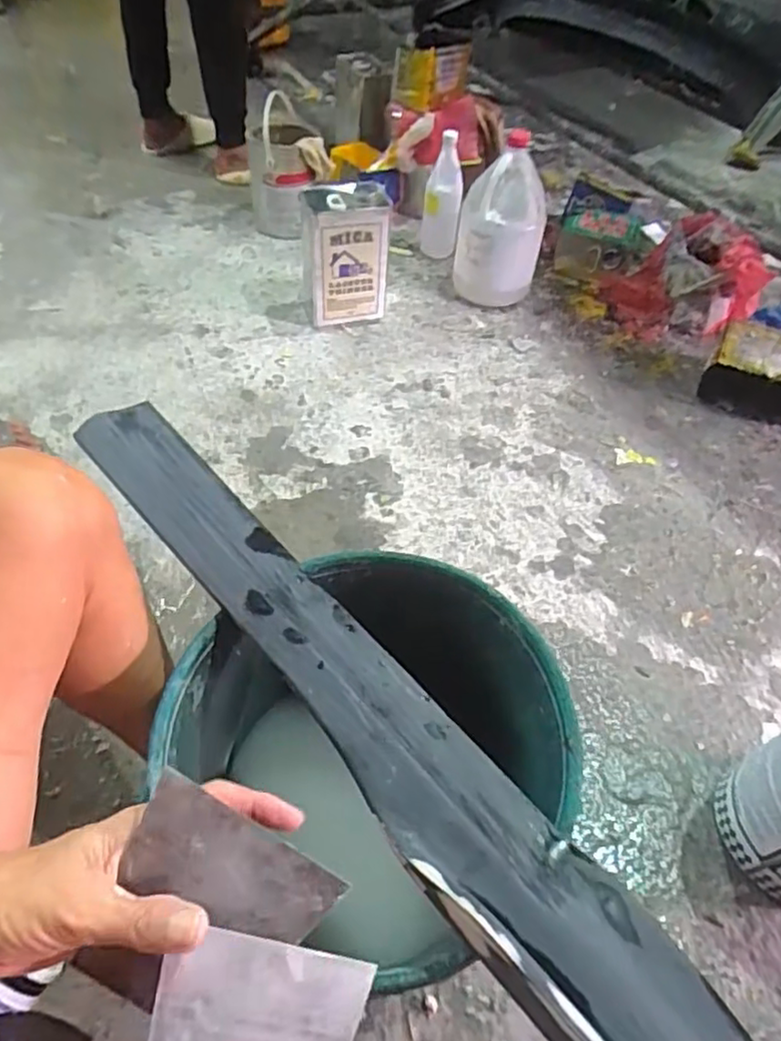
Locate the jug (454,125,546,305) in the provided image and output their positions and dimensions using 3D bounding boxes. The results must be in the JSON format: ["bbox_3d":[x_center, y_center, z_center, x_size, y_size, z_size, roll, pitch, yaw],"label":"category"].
[{"bbox_3d":[0.231,-0.631,1.352,0.171,0.289,0.188,7,51,1],"label":"jug"}]

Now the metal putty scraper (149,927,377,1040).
[{"bbox_3d":[-0.063,0.243,0.286,0.097,0.005,0.093,26,59,-18],"label":"metal putty scraper"}]

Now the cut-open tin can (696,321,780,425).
[{"bbox_3d":[0.696,-0.278,1.216,0.170,0.104,0.163,28,54,17],"label":"cut-open tin can"}]

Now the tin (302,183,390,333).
[{"bbox_3d":[-0.088,-0.510,1.260,0.162,0.238,0.101,-5,52,-8],"label":"tin"}]

